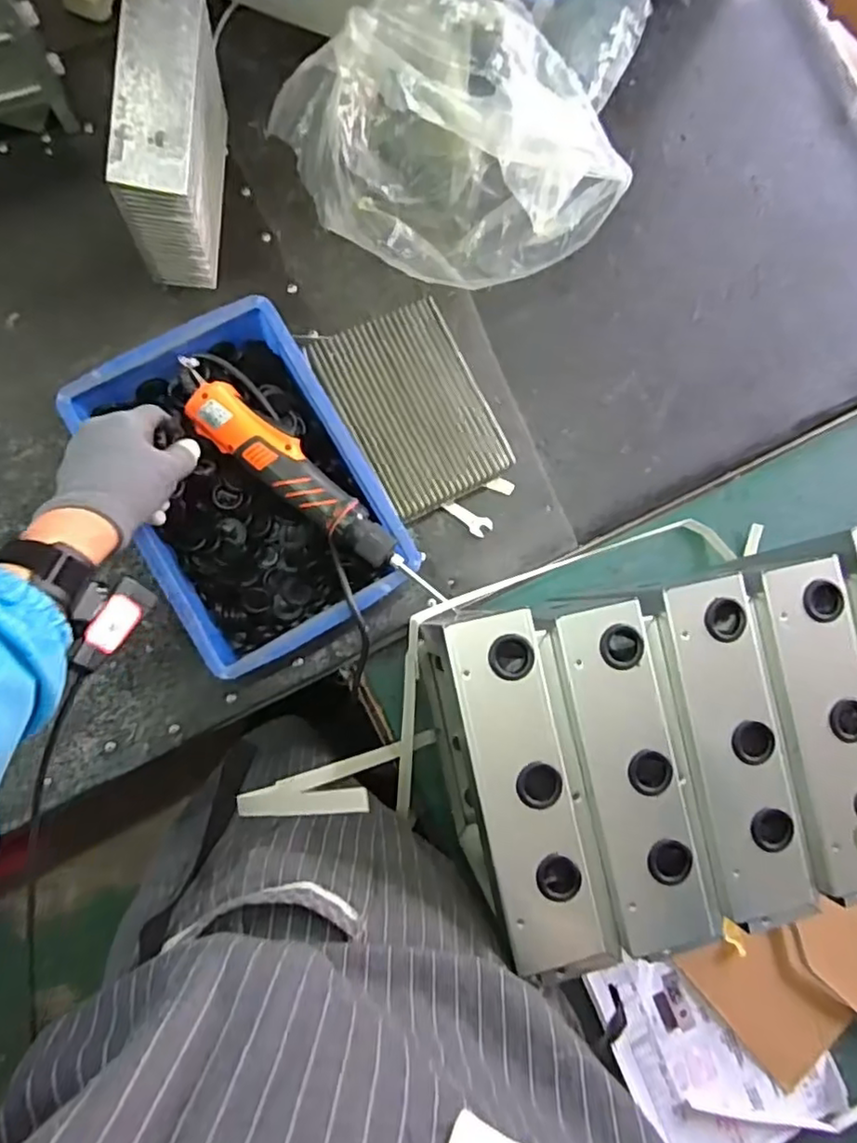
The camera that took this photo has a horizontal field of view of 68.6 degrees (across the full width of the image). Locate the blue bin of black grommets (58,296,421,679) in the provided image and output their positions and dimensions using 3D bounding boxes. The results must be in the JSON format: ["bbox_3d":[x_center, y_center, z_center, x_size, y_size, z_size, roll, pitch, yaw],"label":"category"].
[{"bbox_3d":[-0.165,-0.077,0.579,0.205,0.078,0.294,-31,93,-8],"label":"blue bin of black grommets"}]

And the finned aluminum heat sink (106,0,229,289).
[{"bbox_3d":[-0.231,-0.389,0.579,0.068,0.152,0.196,4,87,-8],"label":"finned aluminum heat sink"}]

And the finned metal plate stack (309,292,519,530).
[{"bbox_3d":[-0.017,-0.159,0.640,0.138,0.068,0.193,-27,91,-8],"label":"finned metal plate stack"}]

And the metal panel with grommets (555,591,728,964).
[{"bbox_3d":[0.143,0.138,0.423,0.071,0.025,0.228,-12,90,-9],"label":"metal panel with grommets"}]

